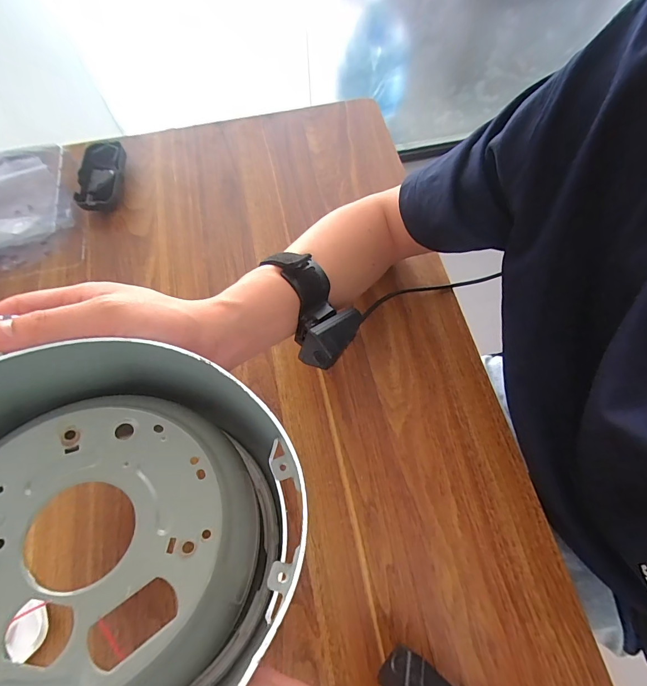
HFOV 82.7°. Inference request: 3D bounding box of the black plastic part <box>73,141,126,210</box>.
[{"bbox_3d":[-0.308,-0.226,0.507,0.055,0.029,0.117,-2,68,1],"label":"black plastic part"}]

